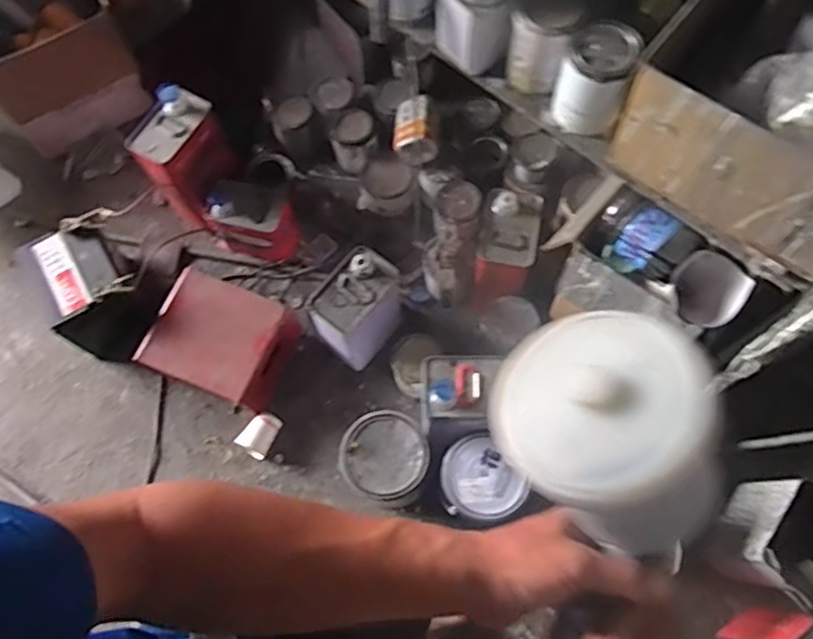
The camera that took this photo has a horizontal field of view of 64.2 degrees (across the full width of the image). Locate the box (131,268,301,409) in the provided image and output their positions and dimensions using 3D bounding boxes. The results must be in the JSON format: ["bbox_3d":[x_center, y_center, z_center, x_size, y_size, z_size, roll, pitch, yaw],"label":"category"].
[{"bbox_3d":[-0.399,0.057,1.425,0.278,0.140,0.230,24,72,10],"label":"box"}]

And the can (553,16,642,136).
[{"bbox_3d":[0.289,-0.366,1.009,0.106,0.144,0.119,23,72,10],"label":"can"}]

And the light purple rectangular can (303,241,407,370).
[{"bbox_3d":[-0.099,-0.018,1.374,0.124,0.252,0.193,40,75,15],"label":"light purple rectangular can"}]

